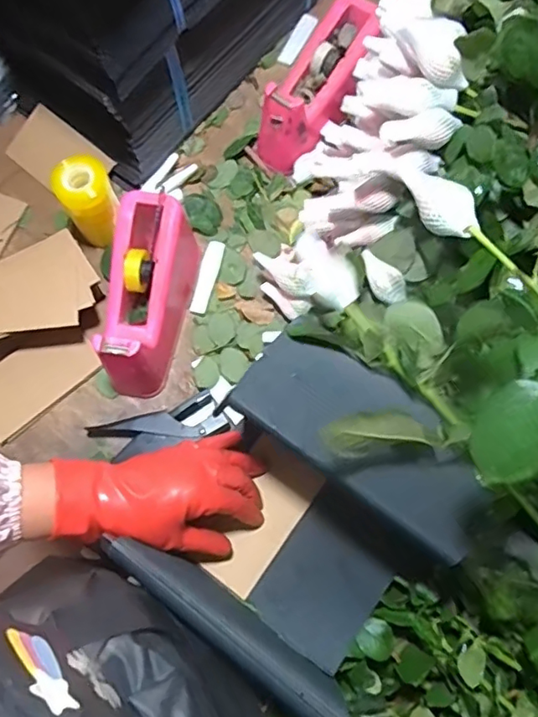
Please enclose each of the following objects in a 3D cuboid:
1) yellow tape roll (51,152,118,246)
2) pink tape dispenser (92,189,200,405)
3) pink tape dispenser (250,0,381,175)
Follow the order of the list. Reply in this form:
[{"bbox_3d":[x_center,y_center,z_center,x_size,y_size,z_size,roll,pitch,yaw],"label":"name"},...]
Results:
[{"bbox_3d":[-0.202,-0.179,0.641,0.063,0.099,0.053,-30,75,-8],"label":"yellow tape roll"},{"bbox_3d":[-0.133,-0.068,0.607,0.077,0.099,0.195,11,73,3],"label":"pink tape dispenser"},{"bbox_3d":[0.059,-0.337,0.666,0.082,0.085,0.220,32,92,9],"label":"pink tape dispenser"}]

